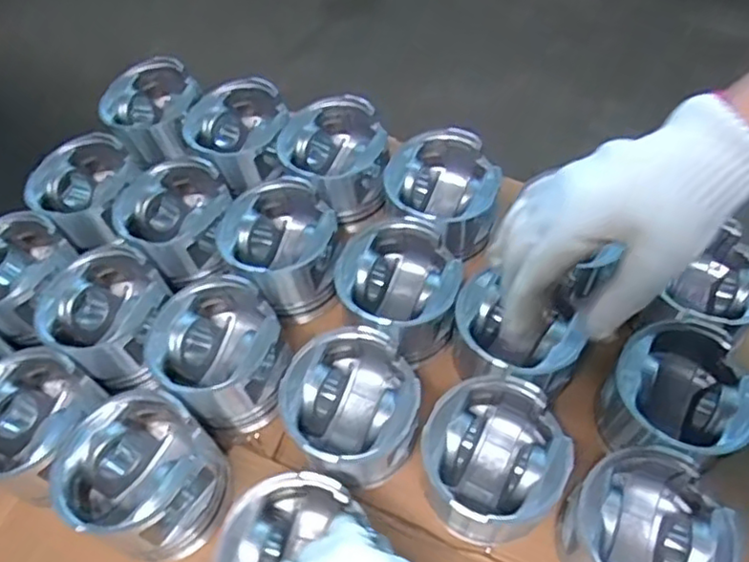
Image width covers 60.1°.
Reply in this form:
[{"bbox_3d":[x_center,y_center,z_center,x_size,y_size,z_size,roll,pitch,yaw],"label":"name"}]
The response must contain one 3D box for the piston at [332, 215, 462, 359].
[{"bbox_3d":[0.025,0.010,0.594,0.104,0.083,0.113,-2,59,3],"label":"piston"}]

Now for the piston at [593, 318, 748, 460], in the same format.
[{"bbox_3d":[0.248,0.099,0.537,0.104,0.083,0.106,-2,59,3],"label":"piston"}]

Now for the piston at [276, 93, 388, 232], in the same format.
[{"bbox_3d":[-0.040,-0.123,0.687,0.109,0.088,0.111,-18,60,-6],"label":"piston"}]

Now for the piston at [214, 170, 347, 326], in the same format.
[{"bbox_3d":[-0.085,-0.028,0.641,0.113,0.097,0.112,-2,59,3],"label":"piston"}]

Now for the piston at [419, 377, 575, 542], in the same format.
[{"bbox_3d":[0.094,0.146,0.515,0.109,0.089,0.104,-2,59,3],"label":"piston"}]

